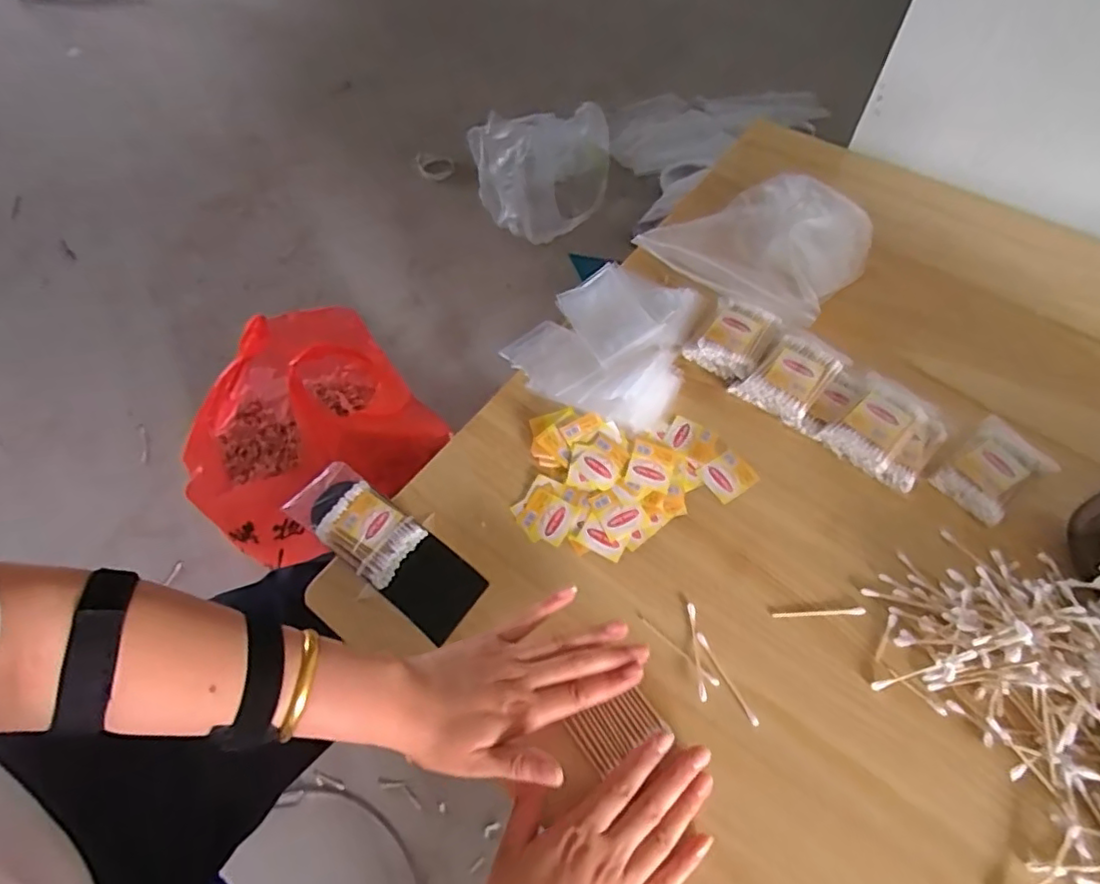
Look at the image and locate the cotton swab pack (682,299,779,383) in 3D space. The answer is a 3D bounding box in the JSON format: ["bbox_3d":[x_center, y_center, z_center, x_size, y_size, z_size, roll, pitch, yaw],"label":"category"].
[{"bbox_3d":[0.175,-0.097,0.582,0.067,0.035,0.073,31,66,18],"label":"cotton swab pack"}]

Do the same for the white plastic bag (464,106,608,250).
[{"bbox_3d":[-0.020,-0.625,1.381,0.321,0.225,0.241,-5,60,-1],"label":"white plastic bag"}]

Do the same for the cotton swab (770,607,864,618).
[{"bbox_3d":[0.208,0.133,0.469,0.070,0.004,0.006,-4,59,0],"label":"cotton swab"}]

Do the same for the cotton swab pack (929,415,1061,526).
[{"bbox_3d":[0.370,0.022,0.505,0.085,0.011,0.060,-33,64,-15],"label":"cotton swab pack"}]

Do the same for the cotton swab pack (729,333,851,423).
[{"bbox_3d":[0.222,-0.061,0.557,0.065,0.034,0.087,39,69,21],"label":"cotton swab pack"}]

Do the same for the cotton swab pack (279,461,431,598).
[{"bbox_3d":[-0.167,0.070,0.521,0.110,0.022,0.071,30,66,17],"label":"cotton swab pack"}]

